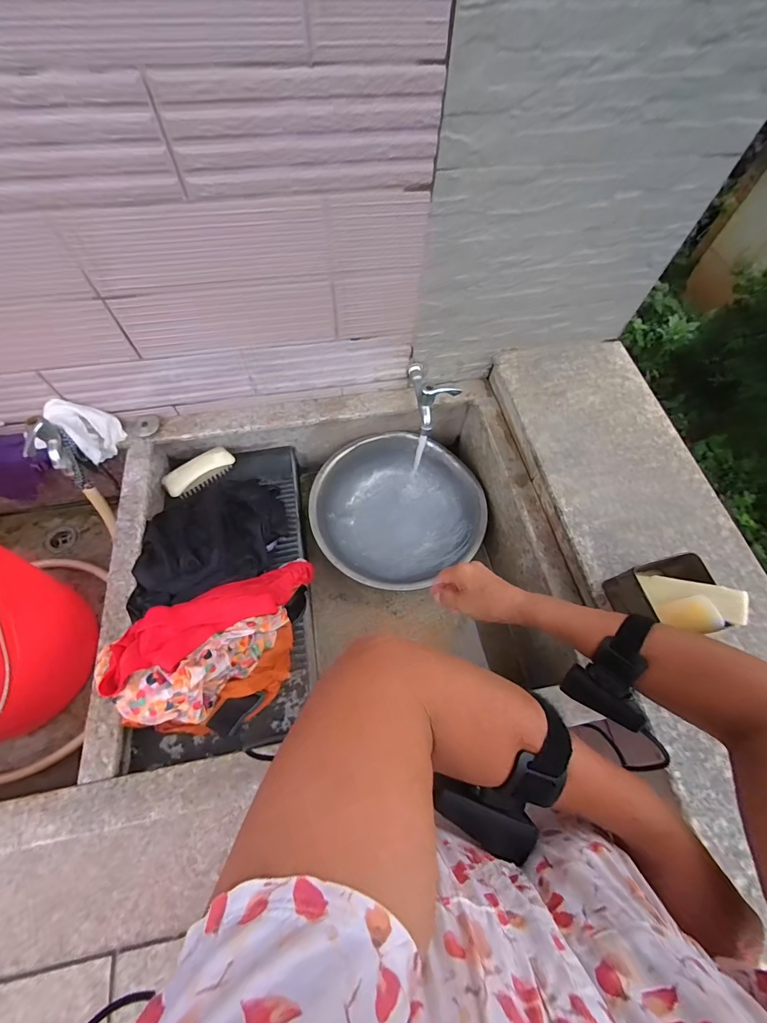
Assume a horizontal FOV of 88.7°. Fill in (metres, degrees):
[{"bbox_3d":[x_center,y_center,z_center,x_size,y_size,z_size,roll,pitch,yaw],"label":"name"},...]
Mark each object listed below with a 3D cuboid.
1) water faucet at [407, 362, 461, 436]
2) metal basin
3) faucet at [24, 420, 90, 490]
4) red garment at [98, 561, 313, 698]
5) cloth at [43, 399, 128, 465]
[{"bbox_3d":[0.072,-0.210,0.689,0.055,0.090,0.123,-23,67,-13],"label":"water faucet"},{"bbox_3d":[0.025,-0.001,0.788,0.317,0.110,0.305,1,64,-2],"label":"metal basin"},{"bbox_3d":[-0.495,-0.081,0.602,0.043,0.118,0.046,-26,46,-15],"label":"faucet"},{"bbox_3d":[-0.223,0.141,0.548,0.295,0.040,0.071,-23,64,-43],"label":"red garment"},{"bbox_3d":[-0.481,-0.140,0.642,0.032,0.110,0.077,0,44,41],"label":"cloth"}]

